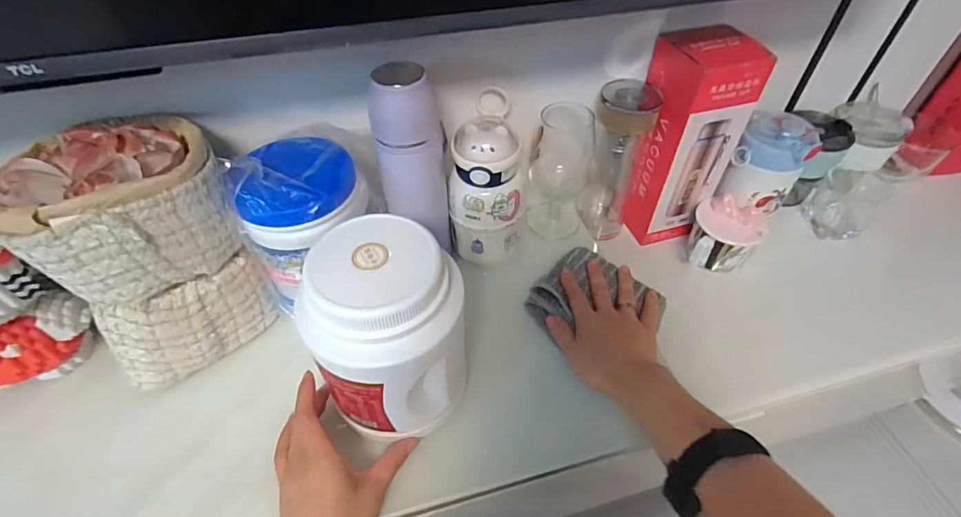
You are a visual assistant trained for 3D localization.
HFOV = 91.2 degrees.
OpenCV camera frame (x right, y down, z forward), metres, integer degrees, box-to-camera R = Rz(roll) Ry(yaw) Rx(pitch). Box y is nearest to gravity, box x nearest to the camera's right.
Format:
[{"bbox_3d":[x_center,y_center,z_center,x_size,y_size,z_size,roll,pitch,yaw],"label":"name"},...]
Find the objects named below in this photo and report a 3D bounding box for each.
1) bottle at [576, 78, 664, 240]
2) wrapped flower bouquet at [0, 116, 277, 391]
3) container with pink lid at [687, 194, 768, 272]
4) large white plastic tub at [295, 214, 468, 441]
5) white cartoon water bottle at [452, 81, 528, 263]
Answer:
[{"bbox_3d":[0.160,-0.105,0.582,0.065,0.216,0.069,16,52,14],"label":"bottle"},{"bbox_3d":[-0.290,-0.002,0.430,0.109,0.210,0.163,33,57,25],"label":"wrapped flower bouquet"},{"bbox_3d":[0.299,-0.027,0.568,0.078,0.078,0.072,14,51,12],"label":"container with pink lid"},{"bbox_3d":[-0.070,0.063,0.383,0.113,0.177,0.103,-4,50,-4],"label":"large white plastic tub"},{"bbox_3d":[0.010,-0.080,0.532,0.083,0.161,0.098,4,50,3],"label":"white cartoon water bottle"}]

